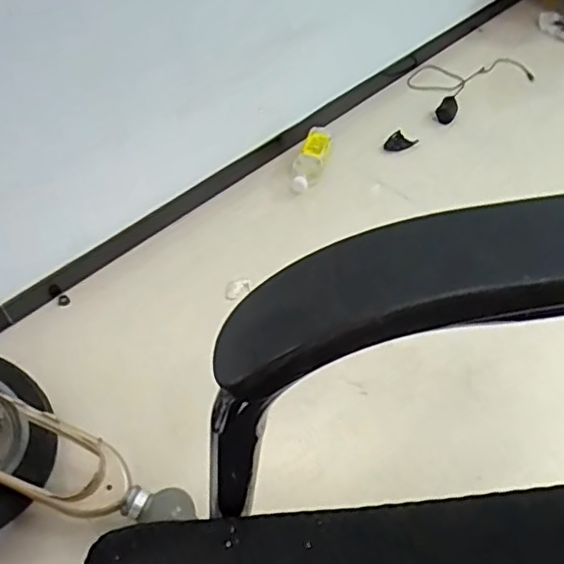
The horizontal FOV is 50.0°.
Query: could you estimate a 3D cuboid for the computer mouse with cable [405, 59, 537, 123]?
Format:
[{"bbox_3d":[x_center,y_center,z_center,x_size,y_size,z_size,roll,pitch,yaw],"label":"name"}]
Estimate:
[{"bbox_3d":[0.448,-0.488,1.465,0.333,0.052,0.171,-33,56,-21],"label":"computer mouse with cable"}]

